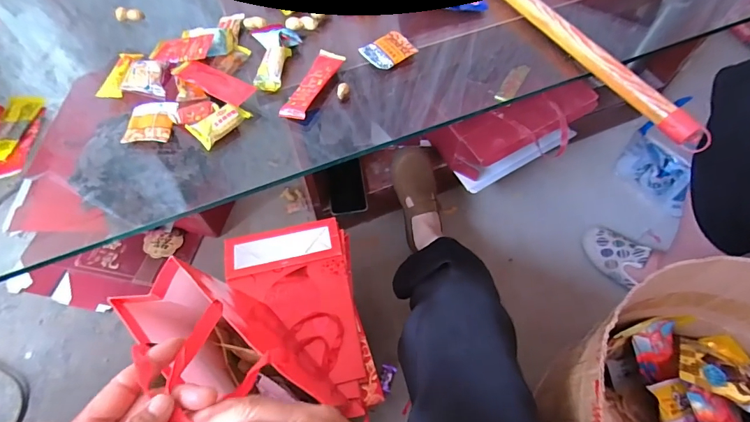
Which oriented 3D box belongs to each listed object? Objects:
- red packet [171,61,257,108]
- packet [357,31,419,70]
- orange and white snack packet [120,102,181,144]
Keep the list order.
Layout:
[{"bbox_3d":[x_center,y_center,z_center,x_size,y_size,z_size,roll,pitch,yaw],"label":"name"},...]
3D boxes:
[{"bbox_3d":[-0.191,-0.152,0.453,0.103,0.011,0.034,27,65,15],"label":"red packet"},{"bbox_3d":[0.017,-0.204,0.489,0.061,0.009,0.050,-33,65,-16],"label":"packet"},{"bbox_3d":[-0.249,-0.102,0.438,0.055,0.009,0.057,0,61,1],"label":"orange and white snack packet"}]

